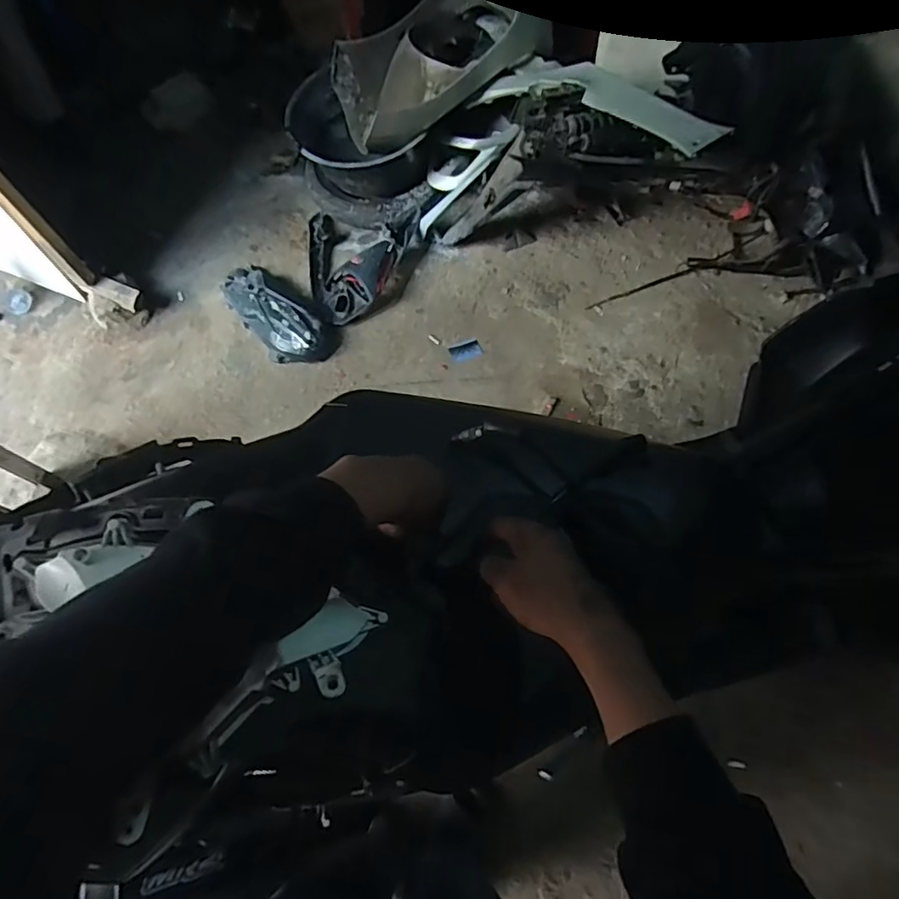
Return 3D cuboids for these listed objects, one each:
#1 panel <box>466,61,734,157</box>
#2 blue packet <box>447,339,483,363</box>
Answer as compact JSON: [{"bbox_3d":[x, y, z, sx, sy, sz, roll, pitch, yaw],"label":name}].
[{"bbox_3d":[0.341,-0.824,1.365,0.165,0.080,0.655,-42,57,-14],"label":"panel"},{"bbox_3d":[0.047,-0.277,1.619,0.084,0.005,0.055,-22,68,-6],"label":"blue packet"}]

